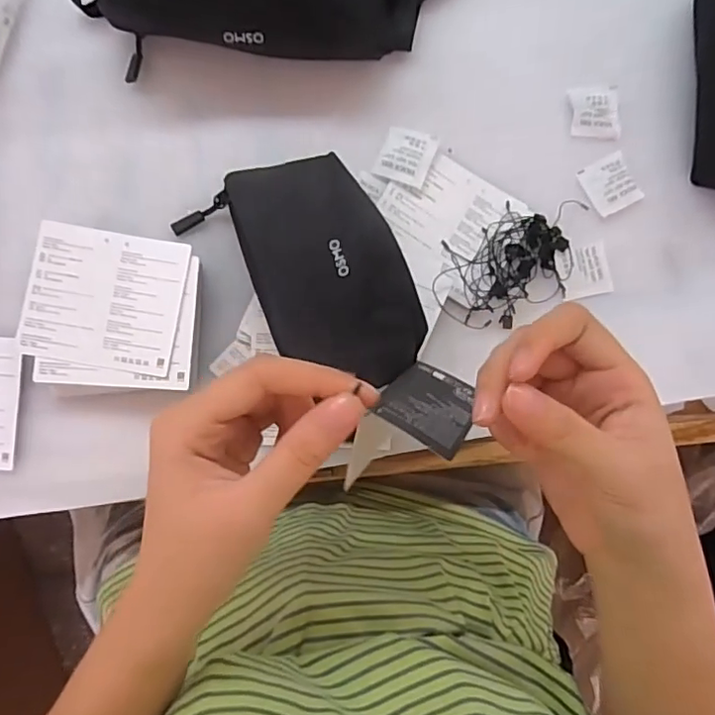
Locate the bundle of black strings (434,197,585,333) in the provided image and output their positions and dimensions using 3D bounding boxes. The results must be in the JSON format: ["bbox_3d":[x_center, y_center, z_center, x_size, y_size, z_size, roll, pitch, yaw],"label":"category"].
[{"bbox_3d":[0.115,-0.069,0.420,0.124,0.014,0.072,-29,88,-6],"label":"bundle of black strings"}]

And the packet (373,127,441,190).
[{"bbox_3d":[0.036,-0.148,0.418,0.038,0.013,0.039,19,84,-3],"label":"packet"}]

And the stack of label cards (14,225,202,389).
[{"bbox_3d":[-0.161,-0.031,0.385,0.110,0.030,0.101,6,85,-4],"label":"stack of label cards"}]

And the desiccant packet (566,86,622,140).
[{"bbox_3d":[0.183,-0.187,0.433,0.037,0.005,0.039,-5,86,-5],"label":"desiccant packet"}]

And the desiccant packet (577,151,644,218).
[{"bbox_3d":[0.194,-0.132,0.431,0.041,0.004,0.041,-28,88,-6],"label":"desiccant packet"}]

